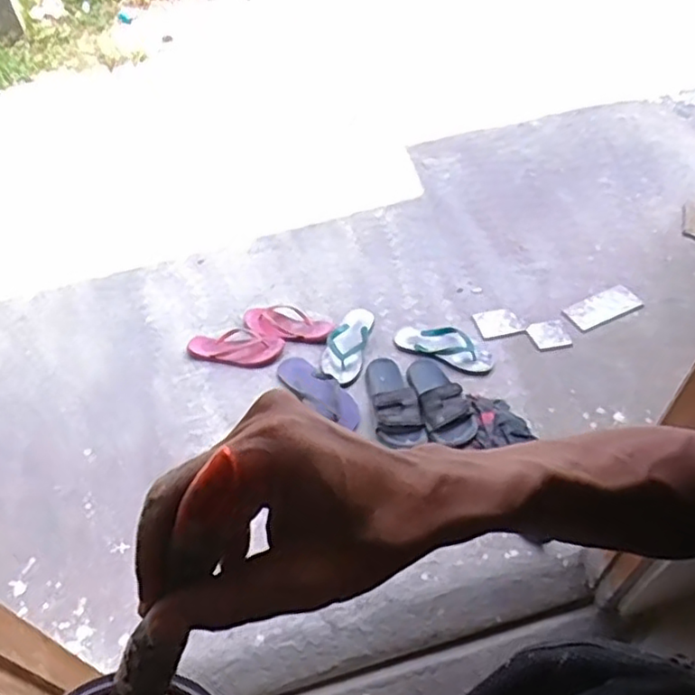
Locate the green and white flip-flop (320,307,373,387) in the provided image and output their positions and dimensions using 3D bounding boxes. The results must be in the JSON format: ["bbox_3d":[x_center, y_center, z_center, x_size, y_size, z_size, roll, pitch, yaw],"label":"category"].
[{"bbox_3d":[0.001,-0.012,1.673,0.099,0.031,0.233,14,52,8],"label":"green and white flip-flop"}]

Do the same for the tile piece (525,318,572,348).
[{"bbox_3d":[0.509,-0.033,1.685,0.090,0.013,0.102,-12,48,1],"label":"tile piece"}]

